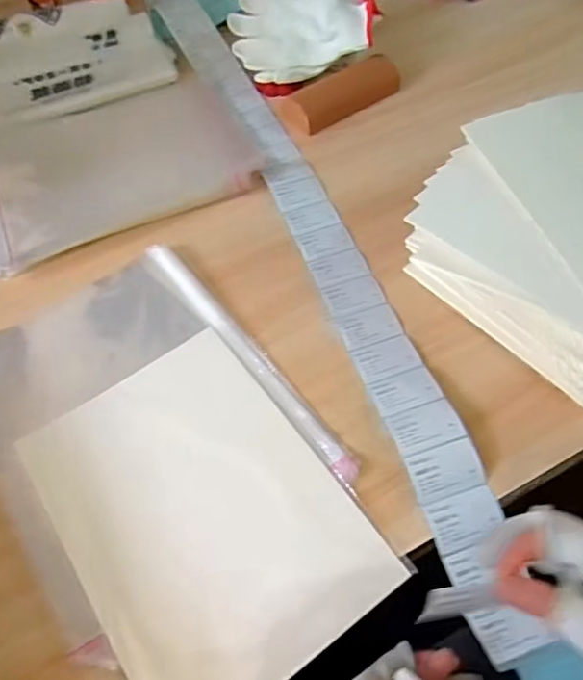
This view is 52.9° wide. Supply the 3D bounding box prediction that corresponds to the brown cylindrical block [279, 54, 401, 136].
[{"bbox_3d":[0.065,-0.331,0.760,0.155,0.048,0.068,-30,60,-16],"label":"brown cylindrical block"}]

